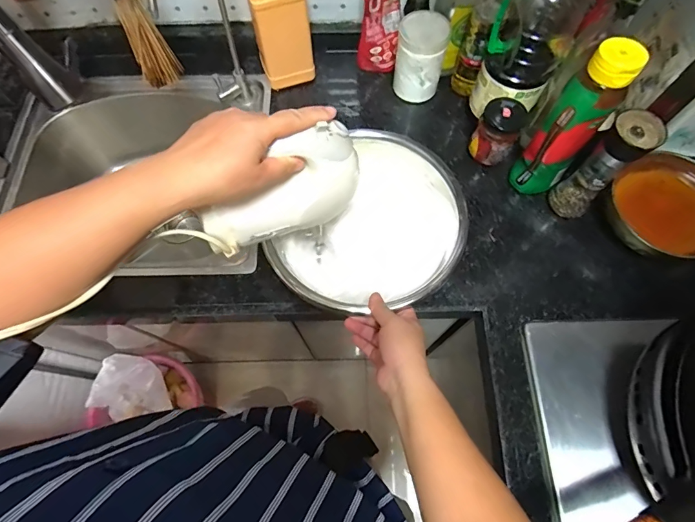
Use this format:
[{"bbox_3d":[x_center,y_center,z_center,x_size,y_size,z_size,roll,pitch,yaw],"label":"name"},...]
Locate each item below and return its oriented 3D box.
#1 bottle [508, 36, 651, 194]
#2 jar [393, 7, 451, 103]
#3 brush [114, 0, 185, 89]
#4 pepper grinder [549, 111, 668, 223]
[{"bbox_3d":[0.305,-0.179,0.549,0.067,0.238,0.063,39,73,14],"label":"bottle"},{"bbox_3d":[0.128,-0.358,0.686,0.077,0.112,0.096,13,69,5],"label":"jar"},{"bbox_3d":[-0.282,-0.336,0.488,0.049,0.258,0.038,-27,71,-10],"label":"brush"},{"bbox_3d":[0.361,-0.129,0.562,0.071,0.172,0.056,-40,73,-14],"label":"pepper grinder"}]

